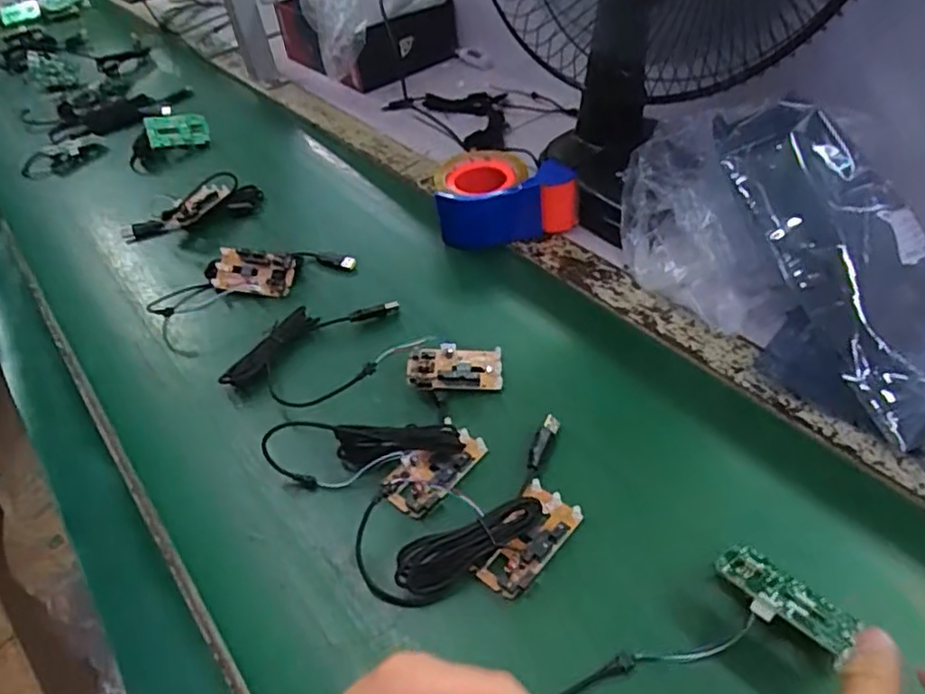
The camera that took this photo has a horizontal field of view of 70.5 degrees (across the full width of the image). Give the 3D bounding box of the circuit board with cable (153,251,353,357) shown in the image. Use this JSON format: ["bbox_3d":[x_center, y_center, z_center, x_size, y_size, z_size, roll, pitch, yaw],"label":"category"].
[{"bbox_3d":[-0.216,-0.066,0.663,0.193,0.039,0.102,-32,50,-22],"label":"circuit board with cable"}]

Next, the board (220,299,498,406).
[{"bbox_3d":[-0.087,-0.001,0.562,0.236,0.040,0.125,-4,45,3],"label":"board"}]

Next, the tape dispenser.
[{"bbox_3d":[0.042,-0.165,0.693,0.141,0.071,0.120,-8,45,0],"label":"tape dispenser"}]

